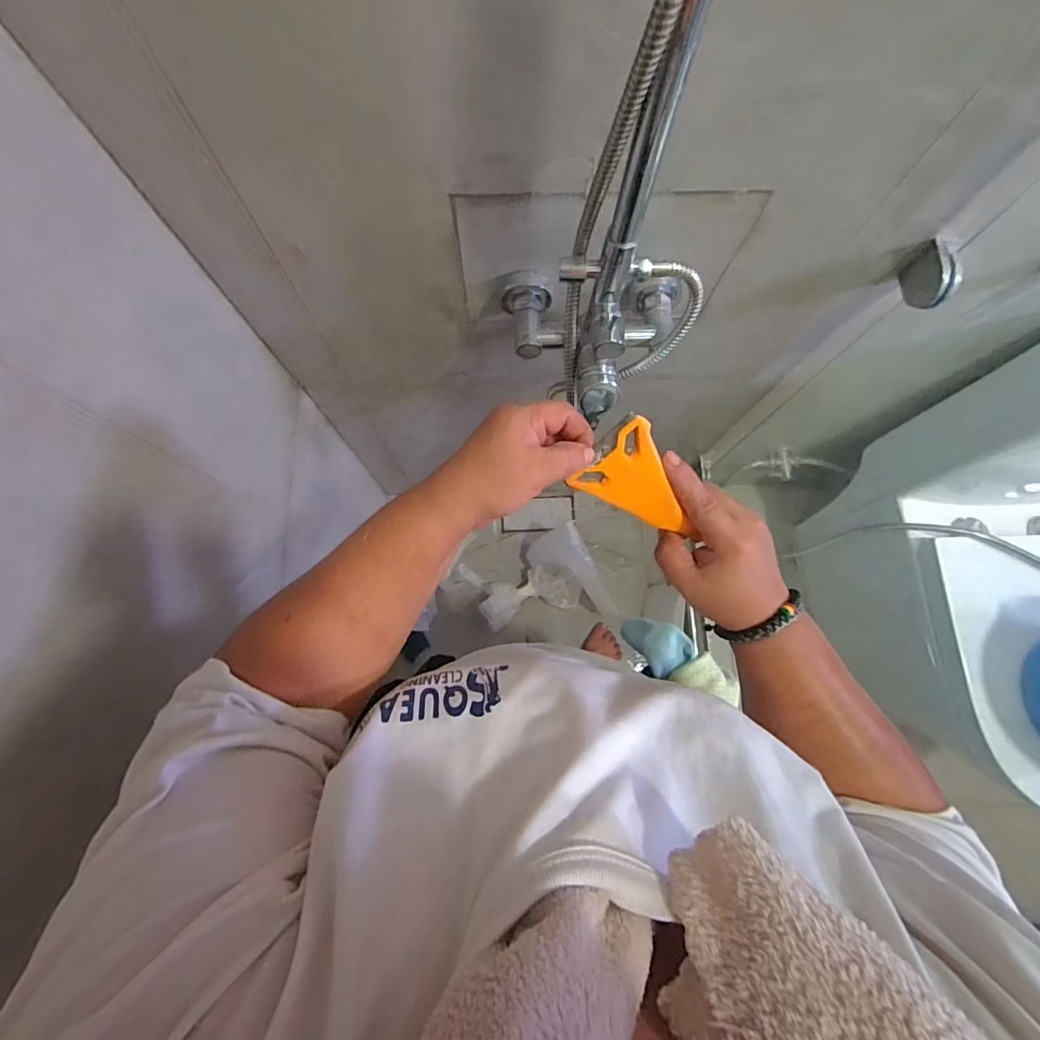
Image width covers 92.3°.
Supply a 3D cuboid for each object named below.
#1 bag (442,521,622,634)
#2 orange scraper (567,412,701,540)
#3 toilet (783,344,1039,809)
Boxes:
[{"bbox_3d":[0.006,0.135,1.195,0.370,0.173,0.220,-7,77,-3],"label":"bag"},{"bbox_3d":[0.079,-0.027,0.307,0.077,0.007,0.056,28,118,2],"label":"orange scraper"},{"bbox_3d":[0.888,0.134,0.915,0.363,0.776,0.686,0,76,-1],"label":"toilet"}]

